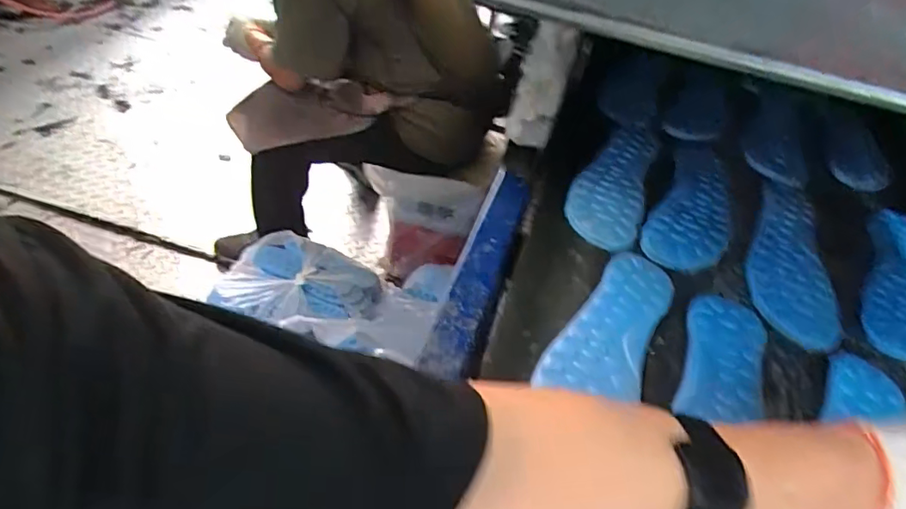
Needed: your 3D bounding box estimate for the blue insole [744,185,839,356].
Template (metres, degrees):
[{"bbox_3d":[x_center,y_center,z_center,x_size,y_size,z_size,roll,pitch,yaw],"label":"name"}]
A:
[{"bbox_3d":[0.368,-0.002,0.620,0.088,0.010,0.264,16,44,9],"label":"blue insole"}]

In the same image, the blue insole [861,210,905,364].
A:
[{"bbox_3d":[0.502,0.029,0.619,0.087,0.015,0.247,26,46,18],"label":"blue insole"}]

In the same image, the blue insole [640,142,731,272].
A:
[{"bbox_3d":[0.297,-0.069,0.684,0.084,0.022,0.271,23,46,16],"label":"blue insole"}]

